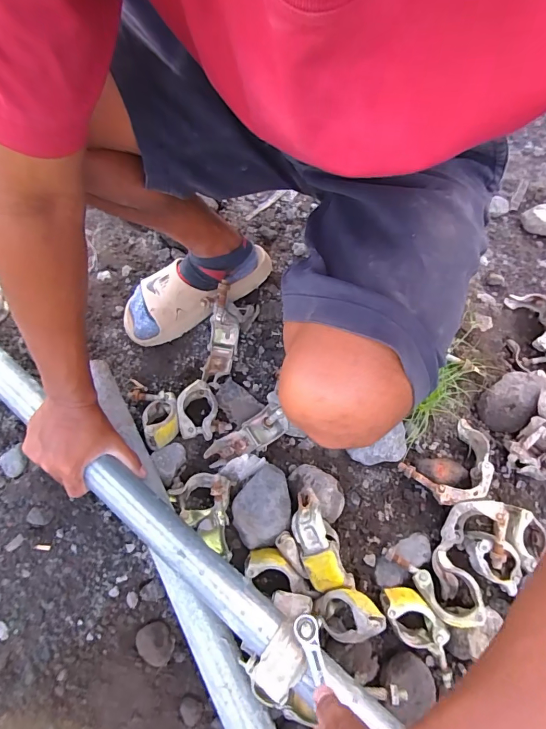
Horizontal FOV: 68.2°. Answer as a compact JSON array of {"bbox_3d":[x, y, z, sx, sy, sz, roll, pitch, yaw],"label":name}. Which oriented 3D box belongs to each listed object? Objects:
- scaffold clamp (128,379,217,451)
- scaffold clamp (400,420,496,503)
[{"bbox_3d":[-0.147,0.071,0.605,0.124,0.049,0.096,-12,65,-9],"label":"scaffold clamp"},{"bbox_3d":[0.267,0.151,0.583,0.125,0.046,0.106,-36,41,-8],"label":"scaffold clamp"}]

